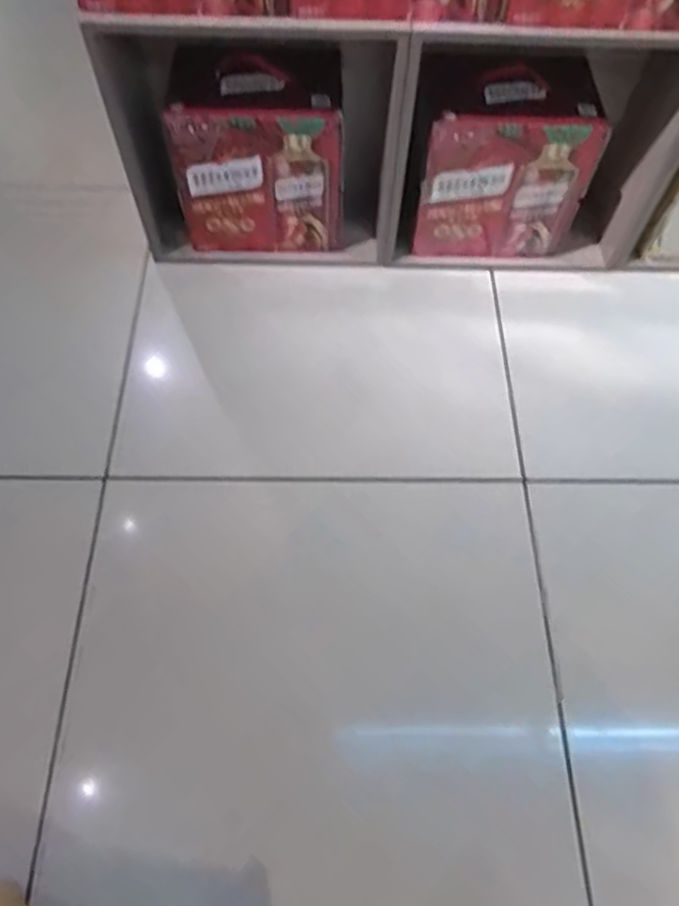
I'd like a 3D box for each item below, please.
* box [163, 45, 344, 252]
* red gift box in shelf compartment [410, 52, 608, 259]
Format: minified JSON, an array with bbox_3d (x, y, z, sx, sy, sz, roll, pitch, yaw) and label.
[{"bbox_3d":[-0.123,-0.474,1.028,0.251,0.253,0.155,3,61,0],"label":"box"},{"bbox_3d":[0.255,-0.470,1.034,0.248,0.302,0.161,2,61,-1],"label":"red gift box in shelf compartment"}]

